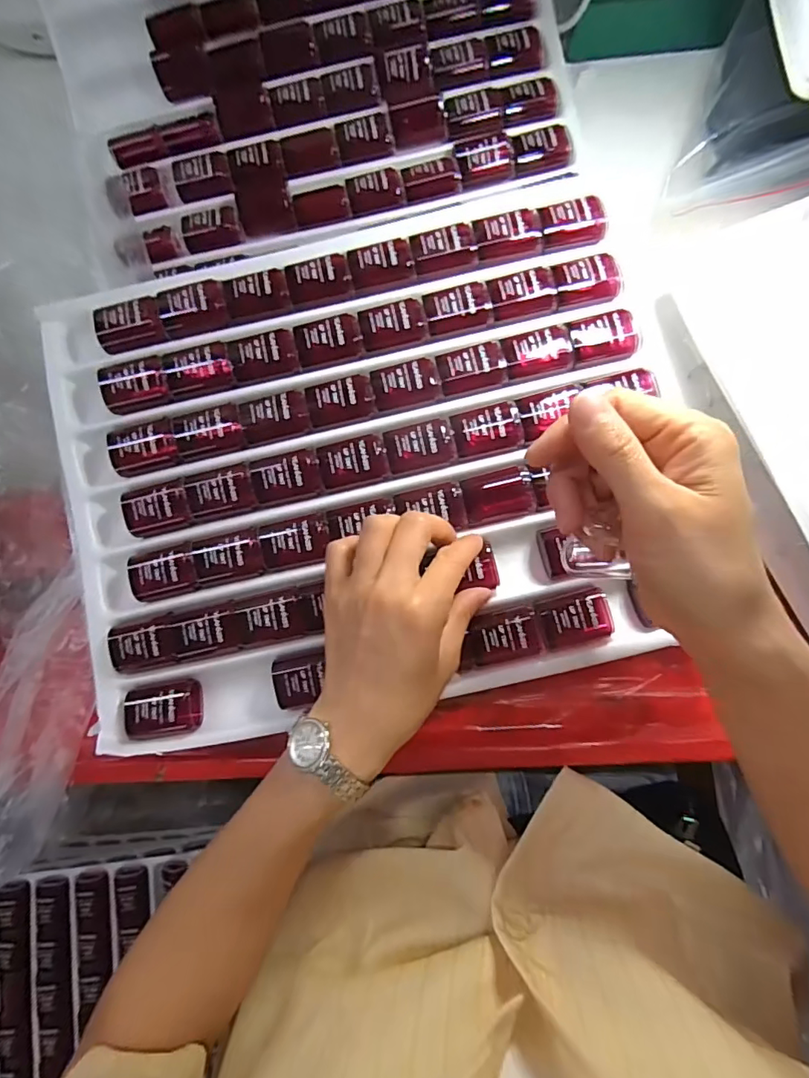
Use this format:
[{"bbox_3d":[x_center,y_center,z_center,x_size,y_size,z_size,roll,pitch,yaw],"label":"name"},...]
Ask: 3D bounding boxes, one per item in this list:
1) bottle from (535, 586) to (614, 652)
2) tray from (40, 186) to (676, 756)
[{"bbox_3d":[0.103,0.048,0.308,0.042,0.015,0.031,-16,83,2],"label":"bottle"},{"bbox_3d":[-0.030,-0.046,0.324,0.374,0.026,0.299,-13,83,3],"label":"tray"}]

